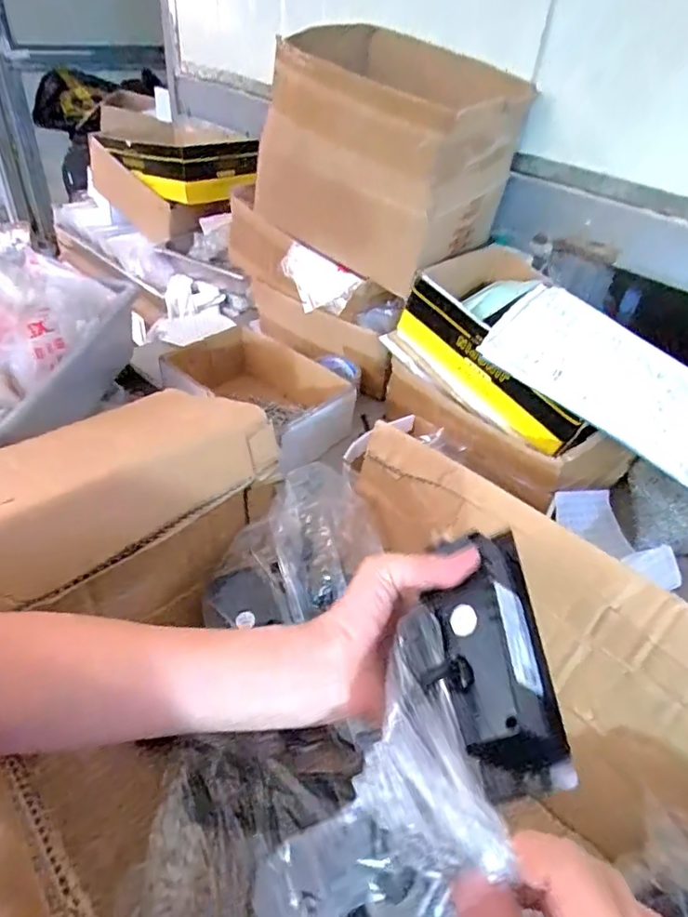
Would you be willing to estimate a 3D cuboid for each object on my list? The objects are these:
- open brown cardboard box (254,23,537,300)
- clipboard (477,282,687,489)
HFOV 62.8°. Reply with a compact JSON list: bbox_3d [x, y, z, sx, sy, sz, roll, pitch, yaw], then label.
[{"bbox_3d":[0.064,-0.461,0.861,0.324,0.254,0.324,28,44,24],"label":"open brown cardboard box"},{"bbox_3d":[0.348,-0.109,0.729,0.306,0.018,0.219,37,54,12],"label":"clipboard"}]

